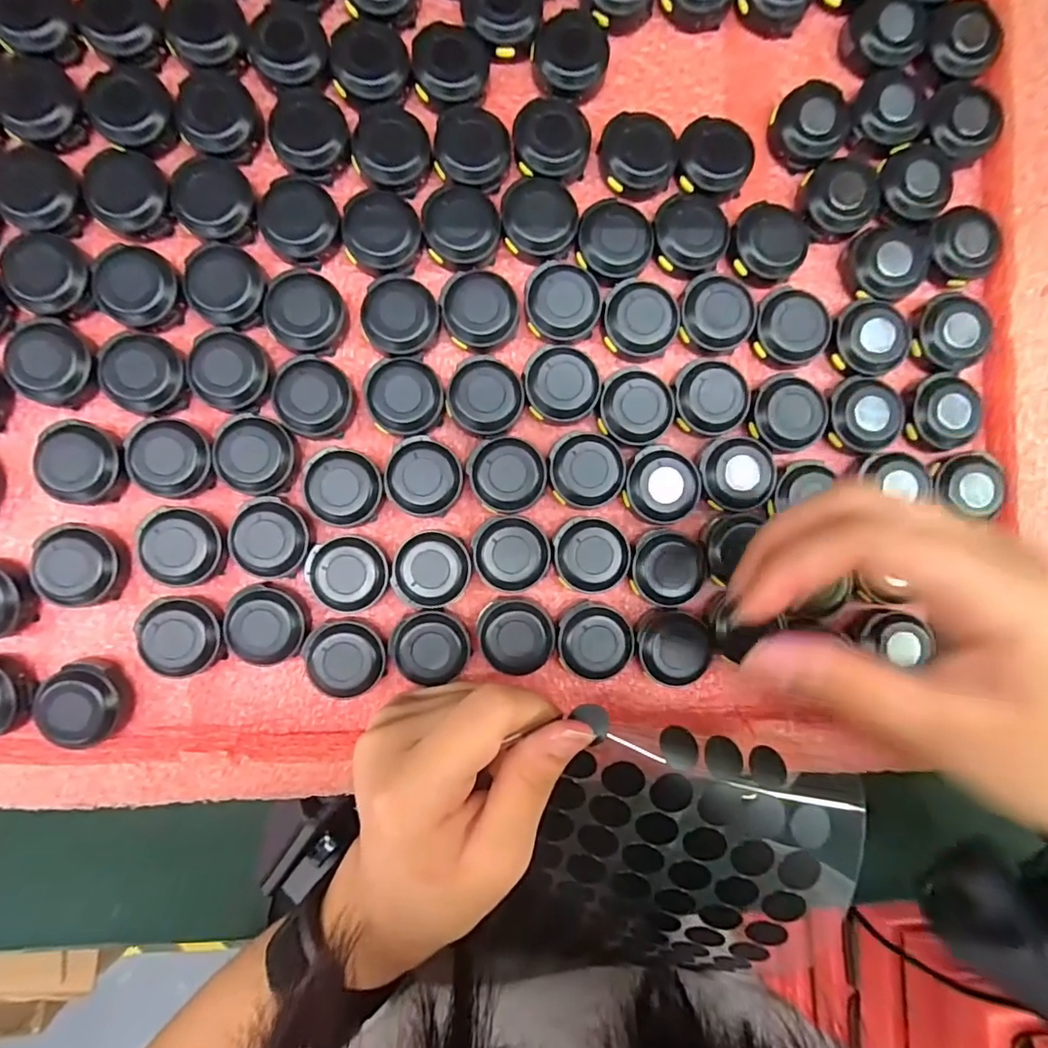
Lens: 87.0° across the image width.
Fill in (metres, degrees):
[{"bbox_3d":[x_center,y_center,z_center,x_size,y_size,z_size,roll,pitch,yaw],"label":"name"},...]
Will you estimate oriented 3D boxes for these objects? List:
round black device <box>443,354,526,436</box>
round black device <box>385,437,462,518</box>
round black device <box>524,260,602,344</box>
[{"bbox_3d":[-0.015,-0.050,0.215,0.028,0.010,0.029,0,90,-4],"label":"round black device"},{"bbox_3d":[-0.039,-0.018,0.213,0.029,0.010,0.028,0,90,-4],"label":"round black device"},{"bbox_3d":[0.015,-0.087,0.216,0.029,0.011,0.029,0,90,-4],"label":"round black device"}]

